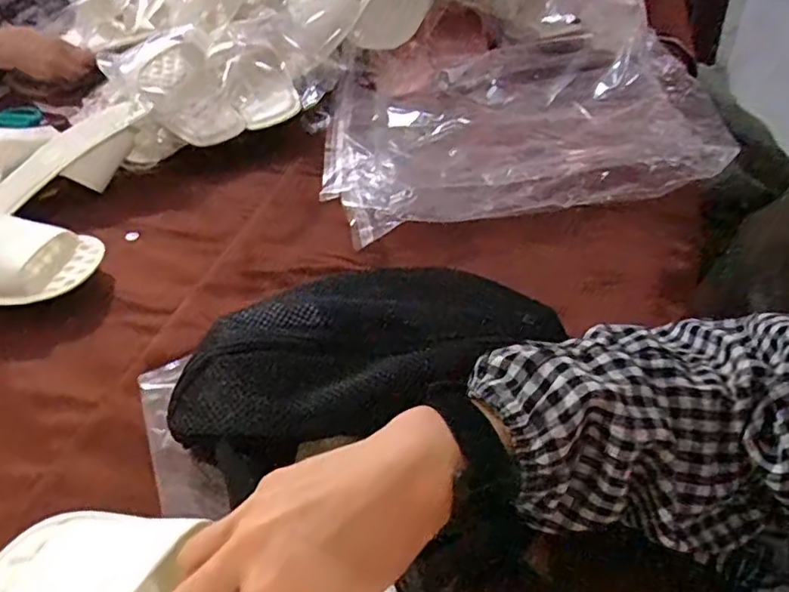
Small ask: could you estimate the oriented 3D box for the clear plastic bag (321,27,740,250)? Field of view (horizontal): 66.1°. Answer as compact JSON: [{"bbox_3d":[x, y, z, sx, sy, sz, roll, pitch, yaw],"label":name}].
[{"bbox_3d":[0.112,-0.195,0.667,0.386,0.068,0.312,-11,42,-4],"label":"clear plastic bag"}]

